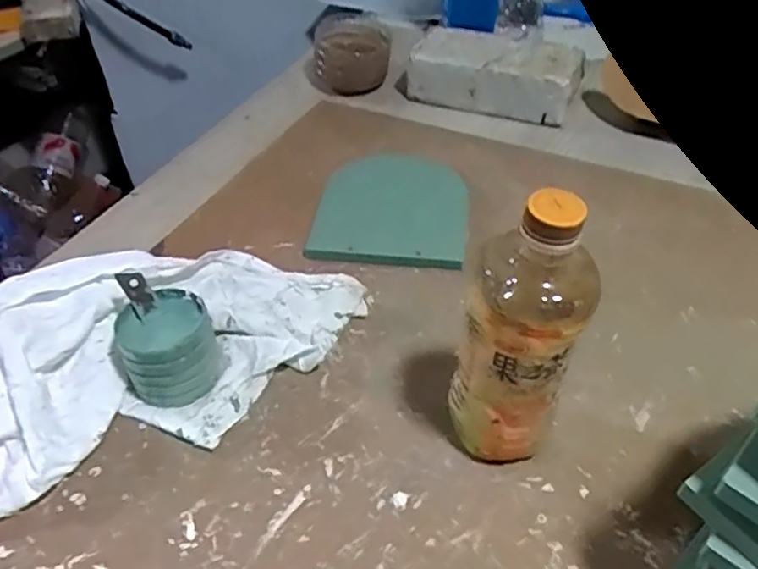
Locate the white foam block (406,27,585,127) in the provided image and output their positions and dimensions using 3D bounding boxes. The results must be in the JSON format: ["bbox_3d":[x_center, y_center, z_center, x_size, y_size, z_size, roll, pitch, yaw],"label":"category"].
[{"bbox_3d":[0.142,-0.260,0.793,0.208,0.067,0.094,17,45,16],"label":"white foam block"}]

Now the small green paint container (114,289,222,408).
[{"bbox_3d":[-0.154,0.048,0.470,0.064,0.064,0.062,1,43,-1],"label":"small green paint container"}]

